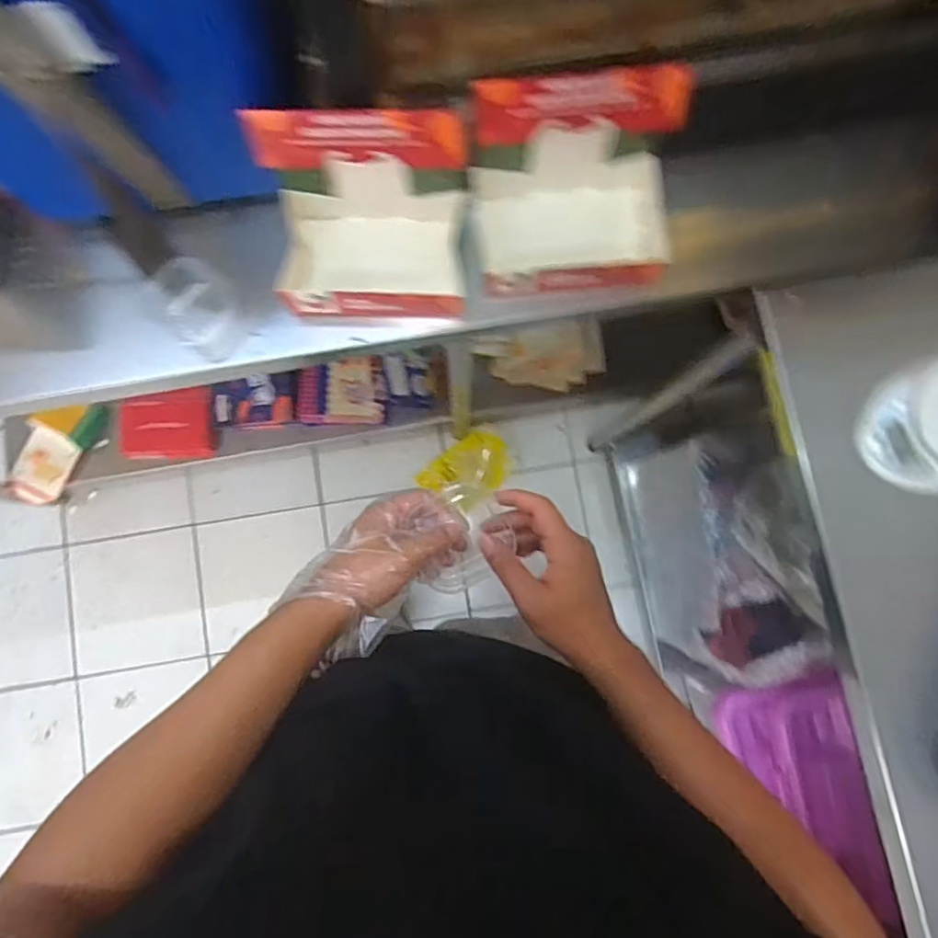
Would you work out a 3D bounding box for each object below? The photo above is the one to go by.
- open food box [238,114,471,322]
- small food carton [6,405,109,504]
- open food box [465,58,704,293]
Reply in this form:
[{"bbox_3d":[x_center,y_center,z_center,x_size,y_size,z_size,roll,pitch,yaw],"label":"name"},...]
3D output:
[{"bbox_3d":[-0.094,-0.225,0.570,0.183,0.174,0.130,-3,84,-2],"label":"open food box"},{"bbox_3d":[-0.879,-0.045,1.292,0.119,0.065,0.252,32,93,-8],"label":"small food carton"},{"bbox_3d":[0.101,-0.250,0.571,0.185,0.186,0.126,-4,84,-2],"label":"open food box"}]

